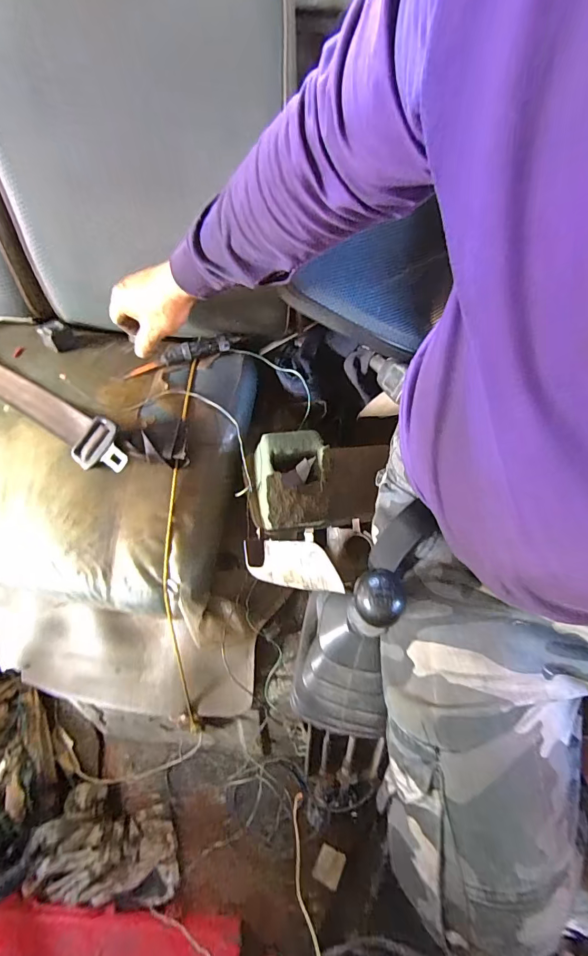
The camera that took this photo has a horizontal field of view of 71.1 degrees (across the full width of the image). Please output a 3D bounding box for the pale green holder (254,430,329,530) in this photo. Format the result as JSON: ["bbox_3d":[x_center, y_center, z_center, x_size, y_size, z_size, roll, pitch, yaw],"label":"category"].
[{"bbox_3d":[-0.002,0.002,0.579,0.102,0.063,0.132,-4,66,-3],"label":"pale green holder"}]

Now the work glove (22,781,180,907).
[{"bbox_3d":[-0.315,0.614,0.693,0.249,0.069,0.133,8,66,2],"label":"work glove"}]

